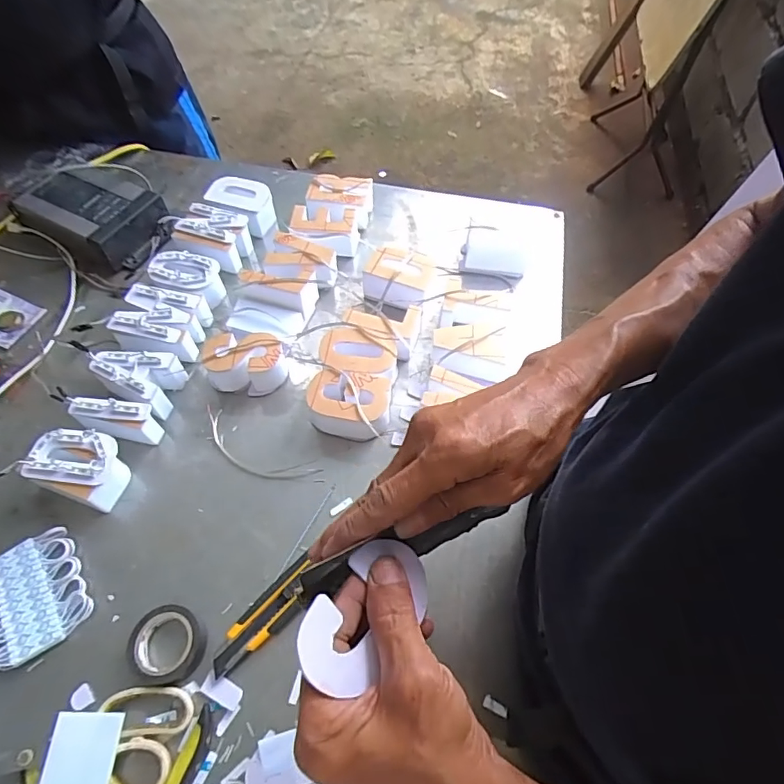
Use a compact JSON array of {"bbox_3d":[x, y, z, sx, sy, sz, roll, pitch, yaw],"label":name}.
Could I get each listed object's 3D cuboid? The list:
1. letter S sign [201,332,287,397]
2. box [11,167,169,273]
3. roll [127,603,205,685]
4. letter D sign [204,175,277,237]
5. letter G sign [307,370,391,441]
[{"bbox_3d":[-0.164,-0.033,0.559,0.089,0.044,0.057,-2,60,-1],"label":"letter S sign"},{"bbox_3d":[-0.403,-0.241,0.674,0.175,0.050,0.112,22,62,12],"label":"box"},{"bbox_3d":[-0.194,0.216,0.426,0.058,0.021,0.058,0,60,0],"label":"roll"},{"bbox_3d":[-0.205,-0.259,0.689,0.087,0.044,0.064,27,63,15],"label":"letter D sign"},{"bbox_3d":[-0.045,0.014,0.533,0.082,0.044,0.057,5,60,3],"label":"letter G sign"}]

